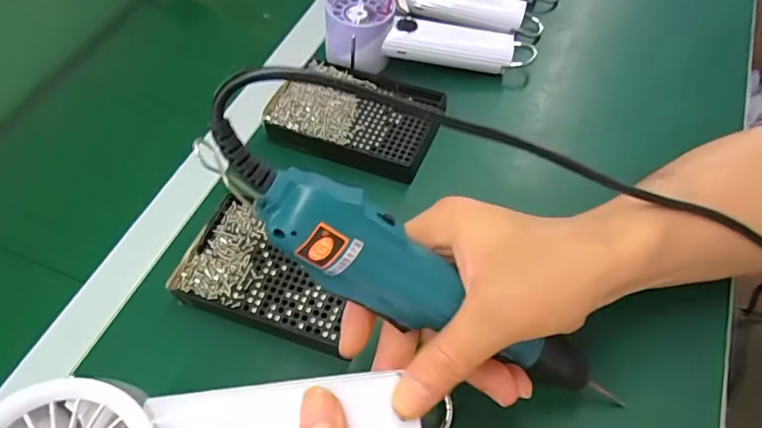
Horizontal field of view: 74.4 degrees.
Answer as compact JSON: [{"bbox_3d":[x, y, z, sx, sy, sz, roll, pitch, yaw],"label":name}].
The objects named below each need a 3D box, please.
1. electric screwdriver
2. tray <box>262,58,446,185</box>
[{"bbox_3d":[0.023,0.039,0.242,0.242,0.028,0.032,34,56,-23],"label":"electric screwdriver"},{"bbox_3d":[-0.022,-0.088,0.435,0.137,0.025,0.101,17,59,15],"label":"tray"}]

